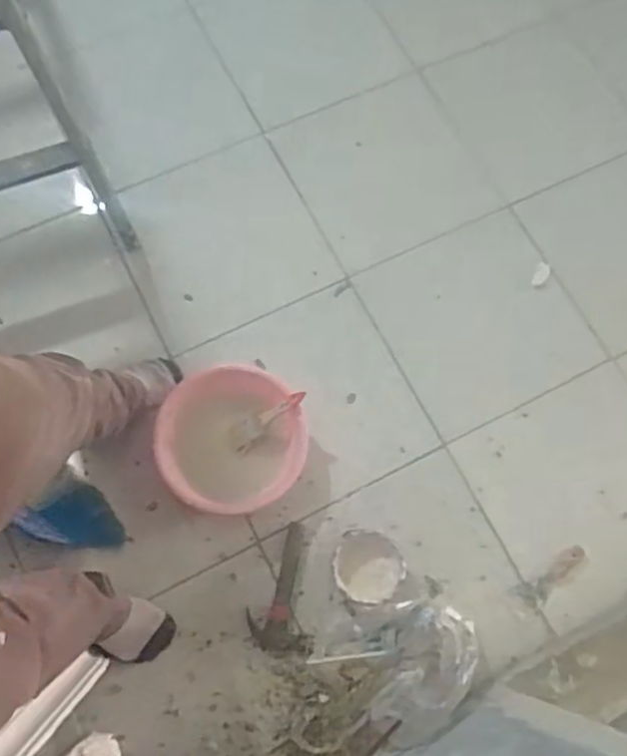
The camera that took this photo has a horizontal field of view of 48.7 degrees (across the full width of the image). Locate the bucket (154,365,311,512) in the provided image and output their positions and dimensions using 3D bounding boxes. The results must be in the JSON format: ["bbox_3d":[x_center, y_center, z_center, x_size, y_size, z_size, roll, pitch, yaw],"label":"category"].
[{"bbox_3d":[-0.156,0.114,1.289,0.273,0.115,0.268,0,73,-1],"label":"bucket"}]

